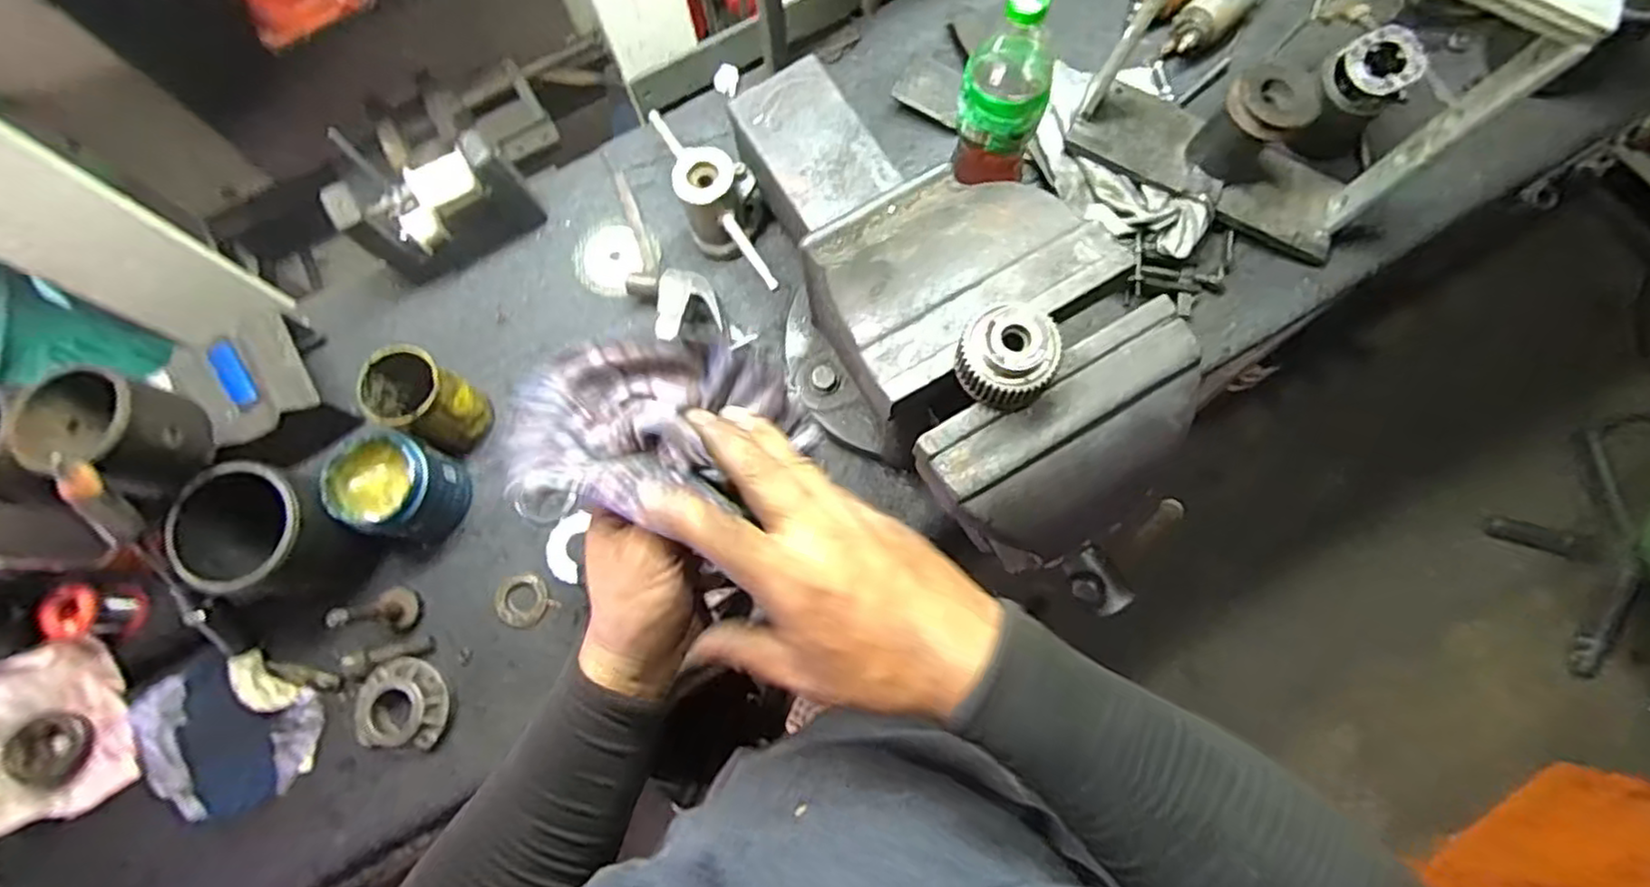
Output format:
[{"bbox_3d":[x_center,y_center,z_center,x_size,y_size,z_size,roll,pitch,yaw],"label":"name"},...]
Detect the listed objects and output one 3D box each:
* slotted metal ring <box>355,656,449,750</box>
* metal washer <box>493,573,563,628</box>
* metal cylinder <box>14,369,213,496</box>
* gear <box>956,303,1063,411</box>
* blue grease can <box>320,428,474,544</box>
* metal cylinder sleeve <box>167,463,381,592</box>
[{"bbox_3d":[-0.409,0.250,0.693,0.089,0.030,0.080,2,75,3],"label":"slotted metal ring"},{"bbox_3d":[-0.304,0.158,0.720,0.051,0.007,0.052,-39,88,-19],"label":"metal washer"},{"bbox_3d":[-0.575,-0.011,0.586,0.085,0.089,0.089,20,77,7],"label":"metal cylinder"},{"bbox_3d":[0.115,-0.055,0.453,0.063,0.041,0.057,13,76,6],"label":"gear"},{"bbox_3d":[-0.415,0.043,0.702,0.085,0.097,0.090,-1,75,2],"label":"blue grease can"},{"bbox_3d":[-0.505,0.086,0.678,0.101,0.136,0.112,2,75,3],"label":"metal cylinder sleeve"}]

